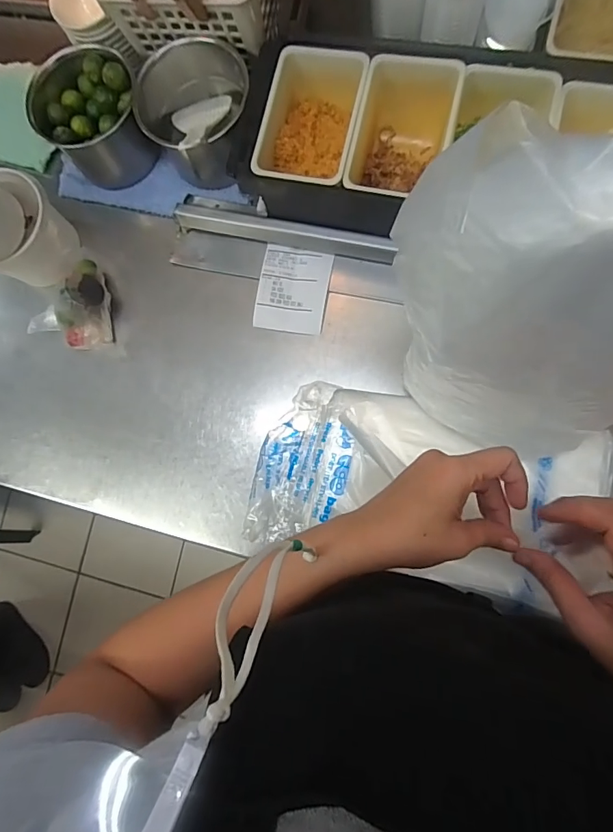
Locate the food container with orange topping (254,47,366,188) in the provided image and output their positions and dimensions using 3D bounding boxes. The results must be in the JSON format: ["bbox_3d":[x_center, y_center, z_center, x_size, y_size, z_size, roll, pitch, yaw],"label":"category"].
[{"bbox_3d":[0.009,-0.292,0.462,0.088,0.079,0.144,11,86,9],"label":"food container with orange topping"}]

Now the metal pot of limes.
[{"bbox_3d":[-0.236,-0.337,0.506,0.117,0.086,0.118,-43,81,2],"label":"metal pot of limes"}]

